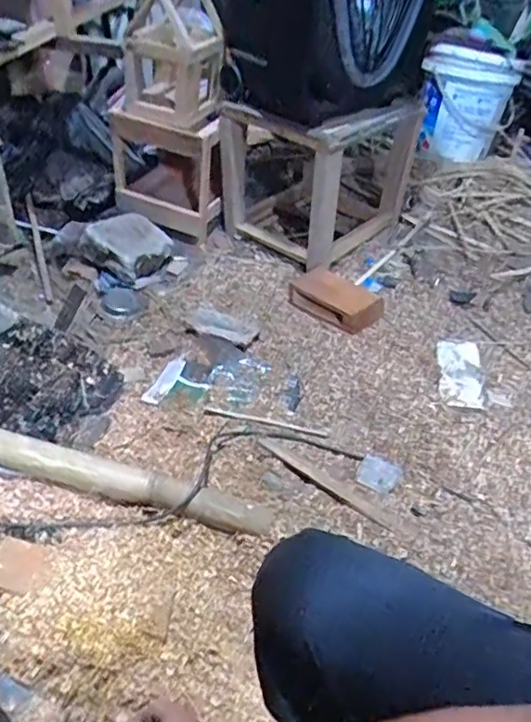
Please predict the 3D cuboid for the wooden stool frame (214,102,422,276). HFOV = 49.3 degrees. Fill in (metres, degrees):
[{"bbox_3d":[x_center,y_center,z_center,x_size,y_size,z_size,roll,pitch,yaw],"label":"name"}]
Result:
[{"bbox_3d":[0.147,-0.534,1.542,0.385,0.349,0.495,32,50,29],"label":"wooden stool frame"}]

